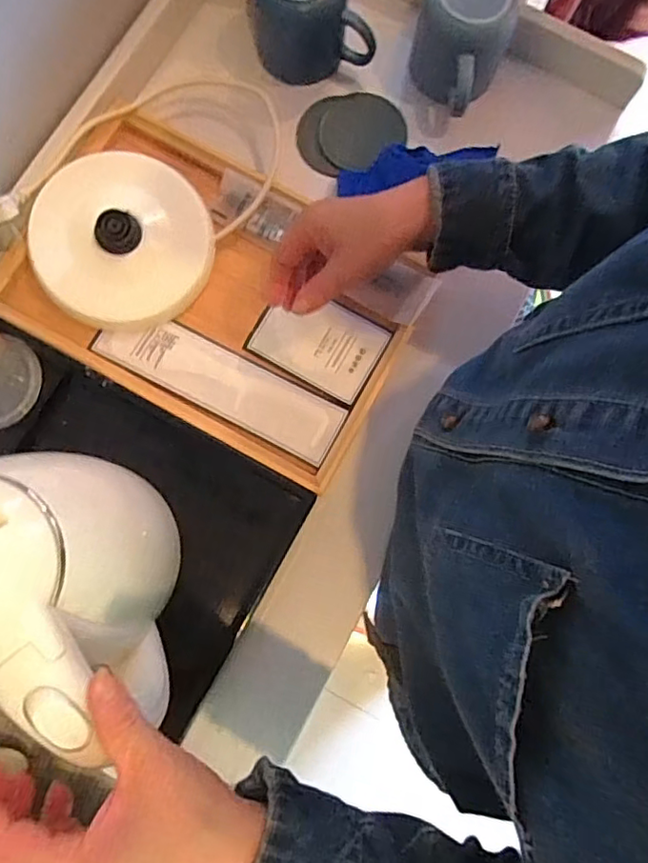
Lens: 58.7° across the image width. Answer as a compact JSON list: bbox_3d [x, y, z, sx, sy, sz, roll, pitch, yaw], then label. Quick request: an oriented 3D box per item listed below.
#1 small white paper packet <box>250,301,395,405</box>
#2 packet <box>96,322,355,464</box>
[{"bbox_3d":[-0.004,-0.079,0.495,0.103,0.006,0.072,29,80,5],"label":"small white paper packet"},{"bbox_3d":[-0.087,-0.043,0.488,0.212,0.008,0.056,26,80,4],"label":"packet"}]

